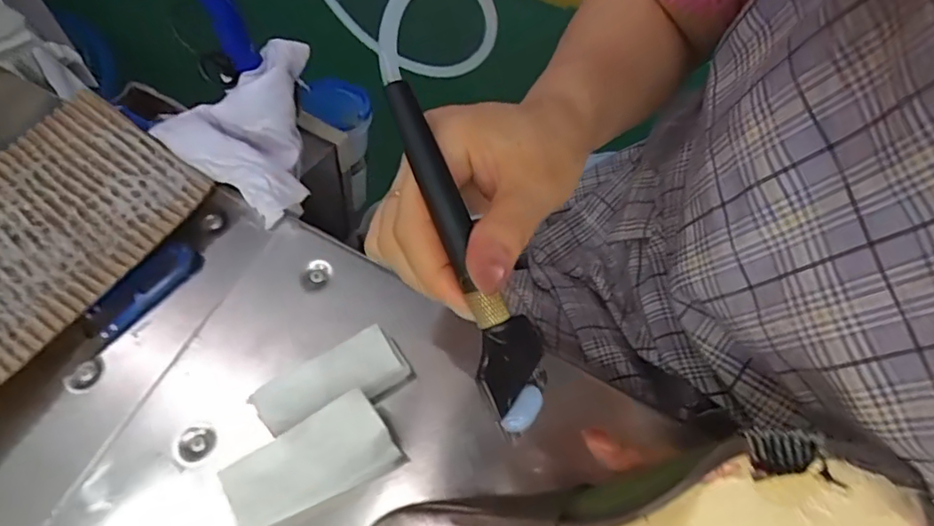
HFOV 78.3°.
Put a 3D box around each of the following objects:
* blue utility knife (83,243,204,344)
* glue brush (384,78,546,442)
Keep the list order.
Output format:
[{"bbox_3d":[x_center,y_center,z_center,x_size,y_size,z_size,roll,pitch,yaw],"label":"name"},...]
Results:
[{"bbox_3d":[-0.215,0.017,0.379,0.020,0.025,0.080,41,67,8],"label":"blue utility knife"},{"bbox_3d":[0.000,-0.005,0.224,0.028,0.009,0.139,-21,88,-12],"label":"glue brush"}]

